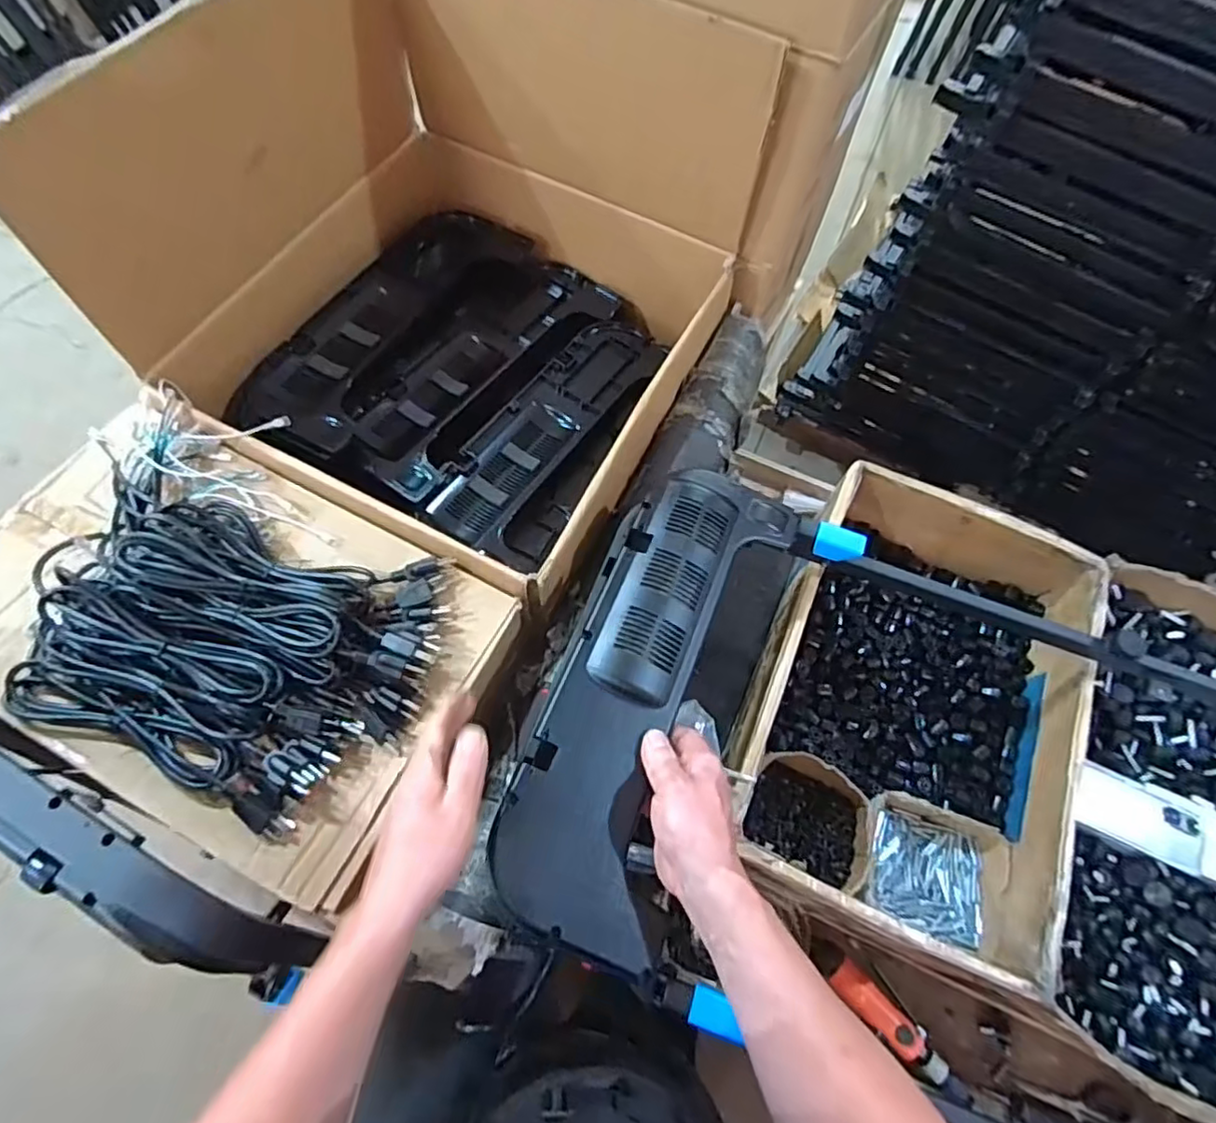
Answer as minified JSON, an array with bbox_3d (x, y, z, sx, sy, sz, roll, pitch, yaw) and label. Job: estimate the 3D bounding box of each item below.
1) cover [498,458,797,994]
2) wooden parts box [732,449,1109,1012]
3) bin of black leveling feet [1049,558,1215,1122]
[{"bbox_3d":[0.047,0.101,0.620,0.163,0.050,0.491,21,64,7],"label":"cover"},{"bbox_3d":[0.367,0.173,0.785,0.348,0.161,0.518,22,66,8],"label":"wooden parts box"},{"bbox_3d":[0.717,0.291,0.764,0.318,0.105,0.630,24,67,9],"label":"bin of black leveling feet"}]

